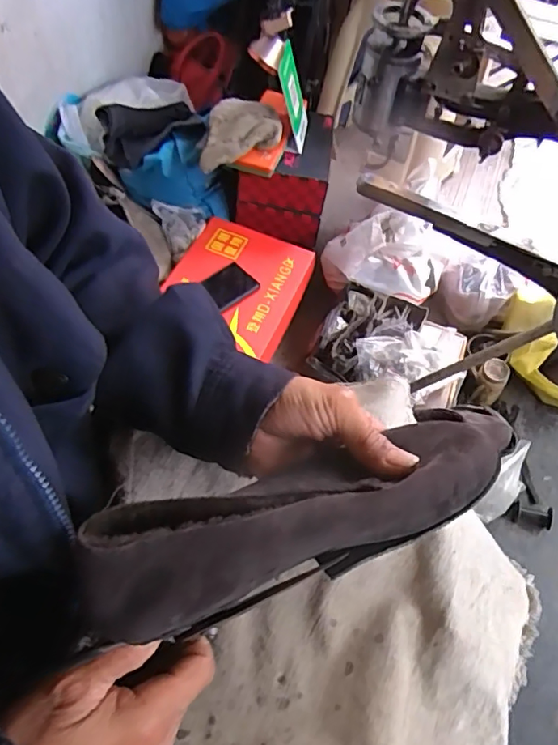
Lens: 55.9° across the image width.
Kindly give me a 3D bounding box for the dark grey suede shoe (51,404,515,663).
[{"bbox_3d":[0.009,0.079,0.287,0.239,0.077,0.064,-17,58,-14],"label":"dark grey suede shoe"}]

